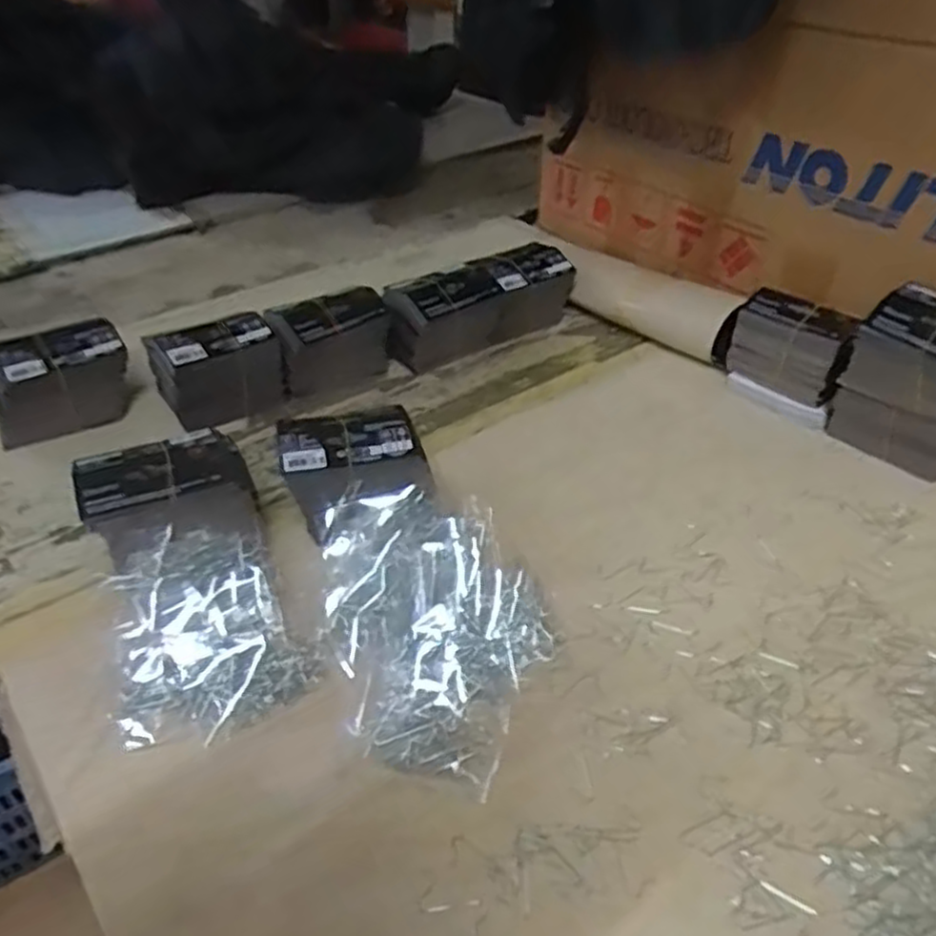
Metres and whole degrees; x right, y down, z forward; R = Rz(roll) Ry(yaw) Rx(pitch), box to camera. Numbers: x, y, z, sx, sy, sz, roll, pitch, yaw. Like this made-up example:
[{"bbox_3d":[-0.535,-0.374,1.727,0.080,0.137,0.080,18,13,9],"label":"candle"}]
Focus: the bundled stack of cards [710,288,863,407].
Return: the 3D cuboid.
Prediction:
[{"bbox_3d":[0.303,-0.107,0.725,0.046,0.092,0.127,-24,45,-27],"label":"bundled stack of cards"}]

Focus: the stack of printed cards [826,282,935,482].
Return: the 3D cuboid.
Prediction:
[{"bbox_3d":[0.373,-0.067,0.635,0.066,0.143,0.111,-28,47,-30],"label":"stack of printed cards"}]

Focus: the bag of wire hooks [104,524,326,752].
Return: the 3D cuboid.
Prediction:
[{"bbox_3d":[-0.172,0.104,0.488,0.116,0.042,0.137,-20,44,-23],"label":"bag of wire hooks"}]

